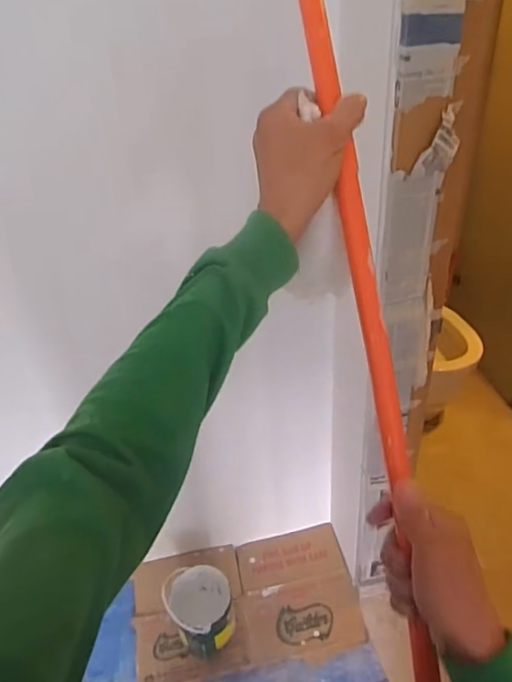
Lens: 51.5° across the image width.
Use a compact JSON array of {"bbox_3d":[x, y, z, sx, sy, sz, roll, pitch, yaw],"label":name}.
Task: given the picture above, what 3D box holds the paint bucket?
[{"bbox_3d":[-0.151,0.757,1.490,0.170,0.225,0.162,-3,37,3],"label":"paint bucket"}]

